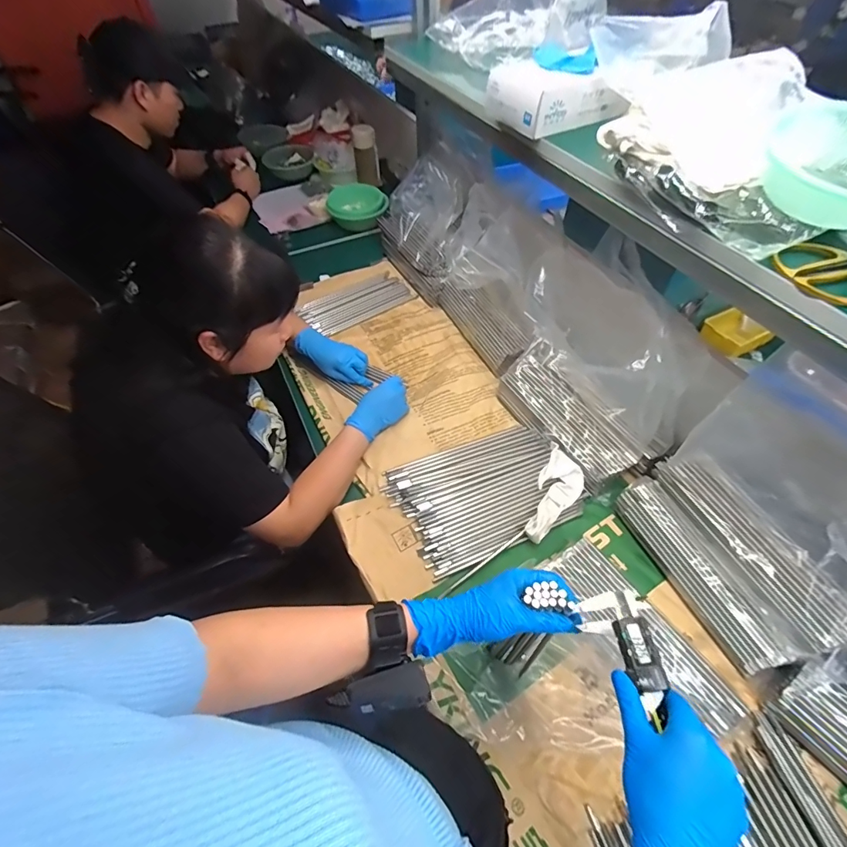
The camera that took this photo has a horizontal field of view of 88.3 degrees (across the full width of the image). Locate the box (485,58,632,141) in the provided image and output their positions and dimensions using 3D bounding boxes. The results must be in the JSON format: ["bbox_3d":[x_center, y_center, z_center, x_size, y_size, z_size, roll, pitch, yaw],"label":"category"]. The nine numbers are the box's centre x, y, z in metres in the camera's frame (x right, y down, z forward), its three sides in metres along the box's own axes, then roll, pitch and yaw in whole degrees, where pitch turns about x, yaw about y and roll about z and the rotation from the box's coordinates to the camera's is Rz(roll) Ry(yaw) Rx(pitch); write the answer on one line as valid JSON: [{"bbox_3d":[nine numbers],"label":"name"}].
[{"bbox_3d":[0.202,-0.506,0.664,0.177,0.067,0.117,-22,55,-15],"label":"box"}]

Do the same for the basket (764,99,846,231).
[{"bbox_3d":[0.447,-0.277,0.461,0.150,0.057,0.149,-38,61,-25],"label":"basket"}]

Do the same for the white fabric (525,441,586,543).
[{"bbox_3d":[0.221,0.126,0.733,0.071,0.054,0.162,22,56,17],"label":"white fabric"}]

